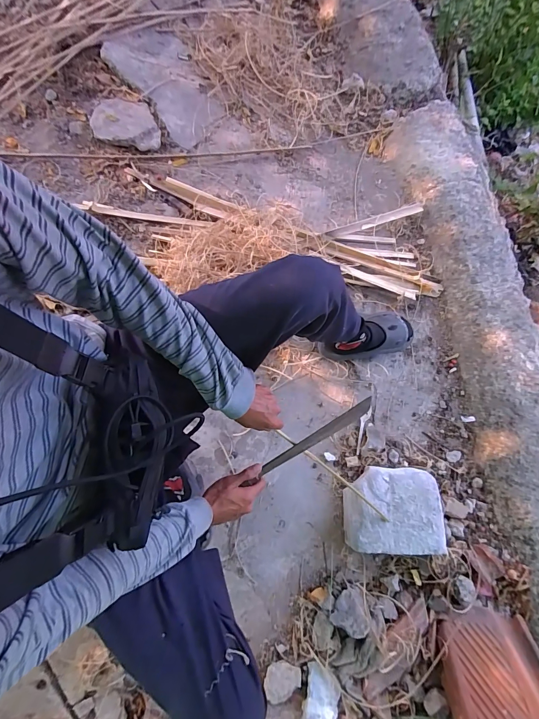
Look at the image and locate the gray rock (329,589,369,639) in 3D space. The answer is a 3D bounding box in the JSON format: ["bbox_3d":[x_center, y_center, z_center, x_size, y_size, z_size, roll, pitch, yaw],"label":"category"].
[{"bbox_3d":[0.201,0.607,0.803,0.087,0.036,0.087,10,52,29],"label":"gray rock"}]

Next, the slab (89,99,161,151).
[{"bbox_3d":[-0.477,-0.792,1.110,0.228,0.025,0.188,5,76,-1],"label":"slab"}]

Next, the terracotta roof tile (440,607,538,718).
[{"bbox_3d":[0.492,0.697,0.697,0.220,0.319,0.052,-5,110,13],"label":"terracotta roof tile"}]

